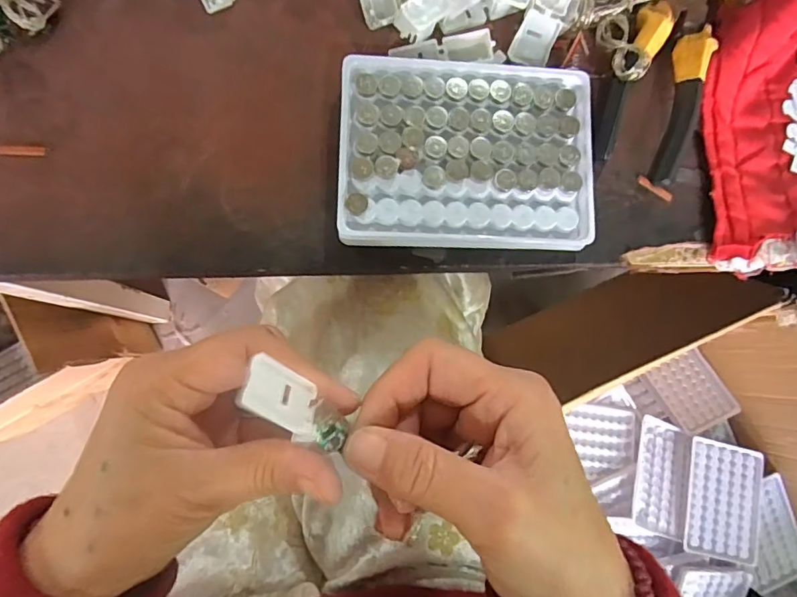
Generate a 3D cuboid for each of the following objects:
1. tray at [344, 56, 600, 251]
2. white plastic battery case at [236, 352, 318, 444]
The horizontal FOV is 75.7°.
[{"bbox_3d":[0.035,-0.075,0.268,0.129,0.021,0.096,1,83,-5],"label":"tray"},{"bbox_3d":[-0.039,0.034,0.175,0.004,0.021,0.030,-28,123,34],"label":"white plastic battery case"}]

